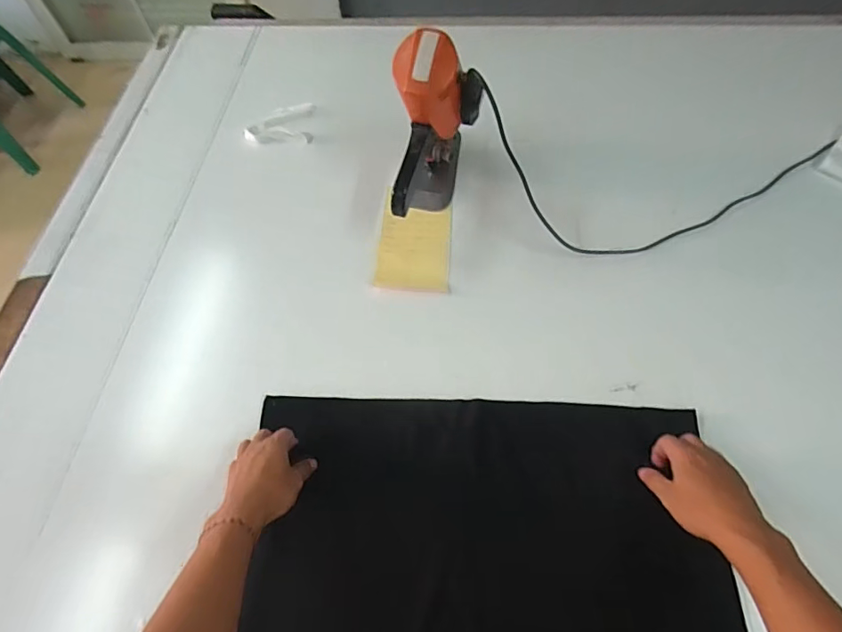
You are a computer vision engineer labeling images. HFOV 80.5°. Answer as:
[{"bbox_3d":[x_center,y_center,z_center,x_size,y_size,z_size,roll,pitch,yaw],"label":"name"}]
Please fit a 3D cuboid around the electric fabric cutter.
[{"bbox_3d":[0.019,-0.249,0.685,0.115,0.244,0.233,3,62,4],"label":"electric fabric cutter"}]

